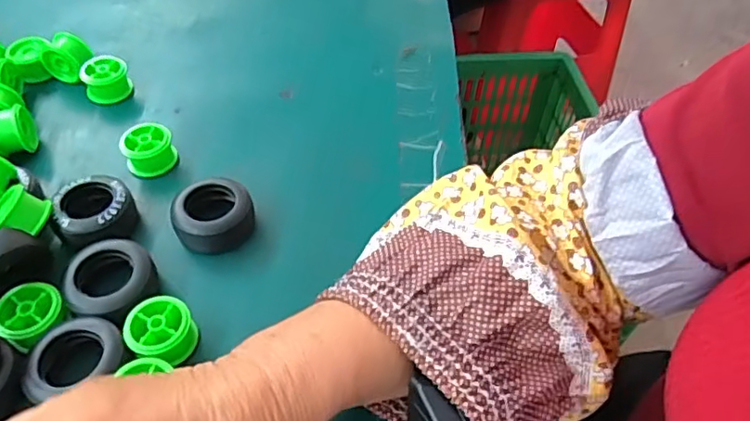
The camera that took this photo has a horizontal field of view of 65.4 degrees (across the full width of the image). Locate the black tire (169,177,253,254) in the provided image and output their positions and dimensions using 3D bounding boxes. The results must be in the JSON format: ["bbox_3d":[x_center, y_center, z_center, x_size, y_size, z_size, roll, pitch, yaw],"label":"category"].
[{"bbox_3d":[-0.101,0.007,0.368,0.048,0.035,0.041,-16,52,-16],"label":"black tire"}]

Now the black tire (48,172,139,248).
[{"bbox_3d":[-0.177,0.003,0.369,0.044,0.028,0.042,1,49,-2],"label":"black tire"}]

